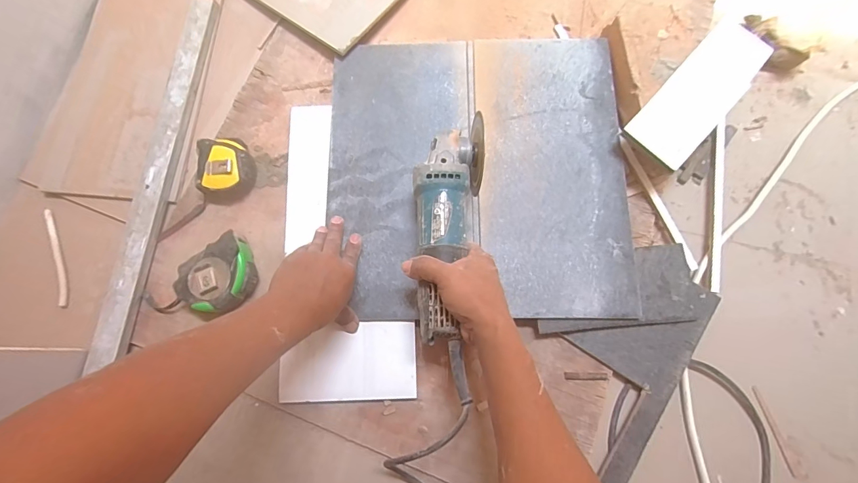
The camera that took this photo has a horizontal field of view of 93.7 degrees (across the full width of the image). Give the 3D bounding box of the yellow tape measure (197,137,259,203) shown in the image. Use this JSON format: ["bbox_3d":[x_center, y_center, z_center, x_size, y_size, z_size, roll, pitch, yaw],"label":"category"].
[{"bbox_3d":[-0.274,-0.097,0.544,0.071,0.039,0.082,-10,79,-2],"label":"yellow tape measure"}]

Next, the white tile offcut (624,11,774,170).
[{"bbox_3d":[0.348,-0.193,0.514,0.080,0.009,0.225,41,81,10],"label":"white tile offcut"}]

